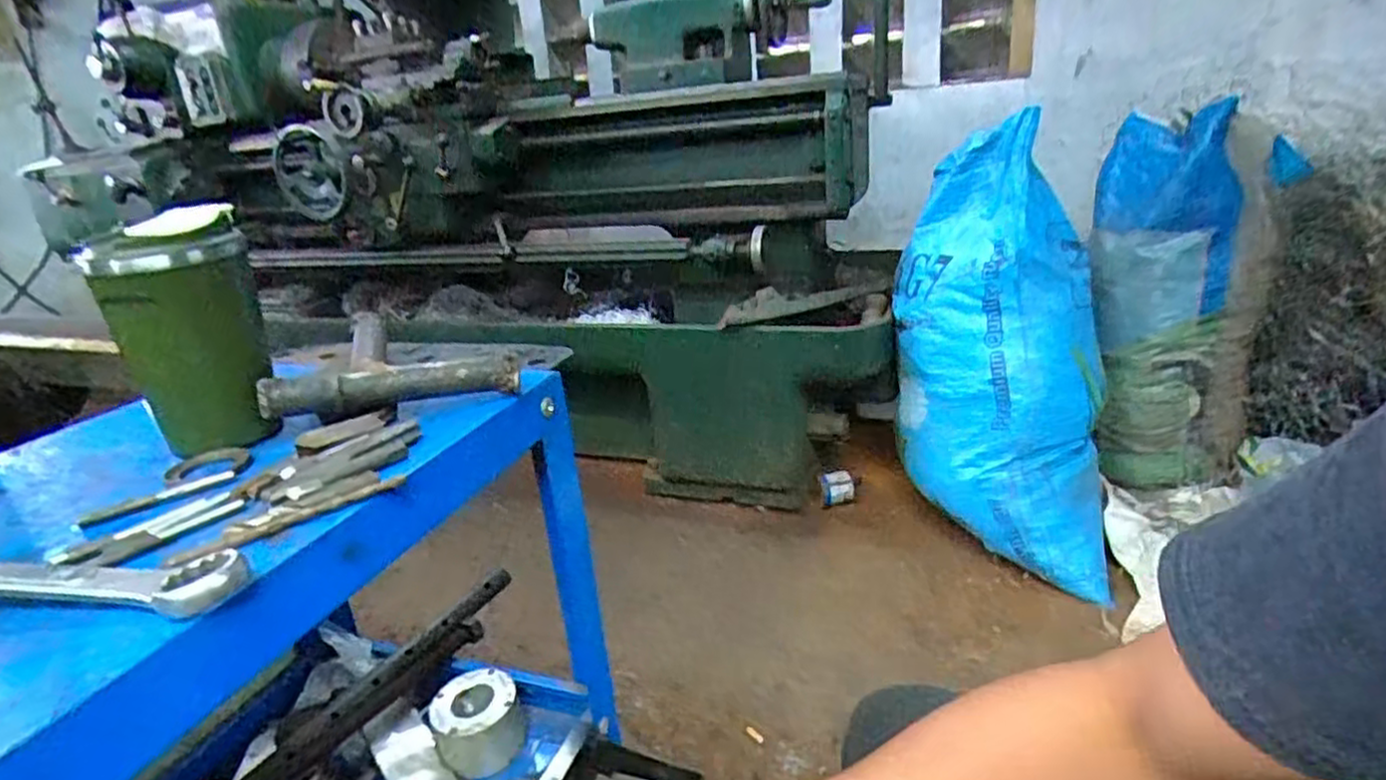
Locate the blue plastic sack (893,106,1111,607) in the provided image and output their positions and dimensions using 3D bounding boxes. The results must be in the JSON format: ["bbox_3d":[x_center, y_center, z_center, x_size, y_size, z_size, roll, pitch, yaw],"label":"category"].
[{"bbox_3d":[0.565,-0.050,1.367,0.368,0.764,0.319,2,22,19],"label":"blue plastic sack"}]

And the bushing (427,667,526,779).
[{"bbox_3d":[-0.192,0.299,0.660,0.076,0.059,0.065,-14,22,-23],"label":"bushing"}]

